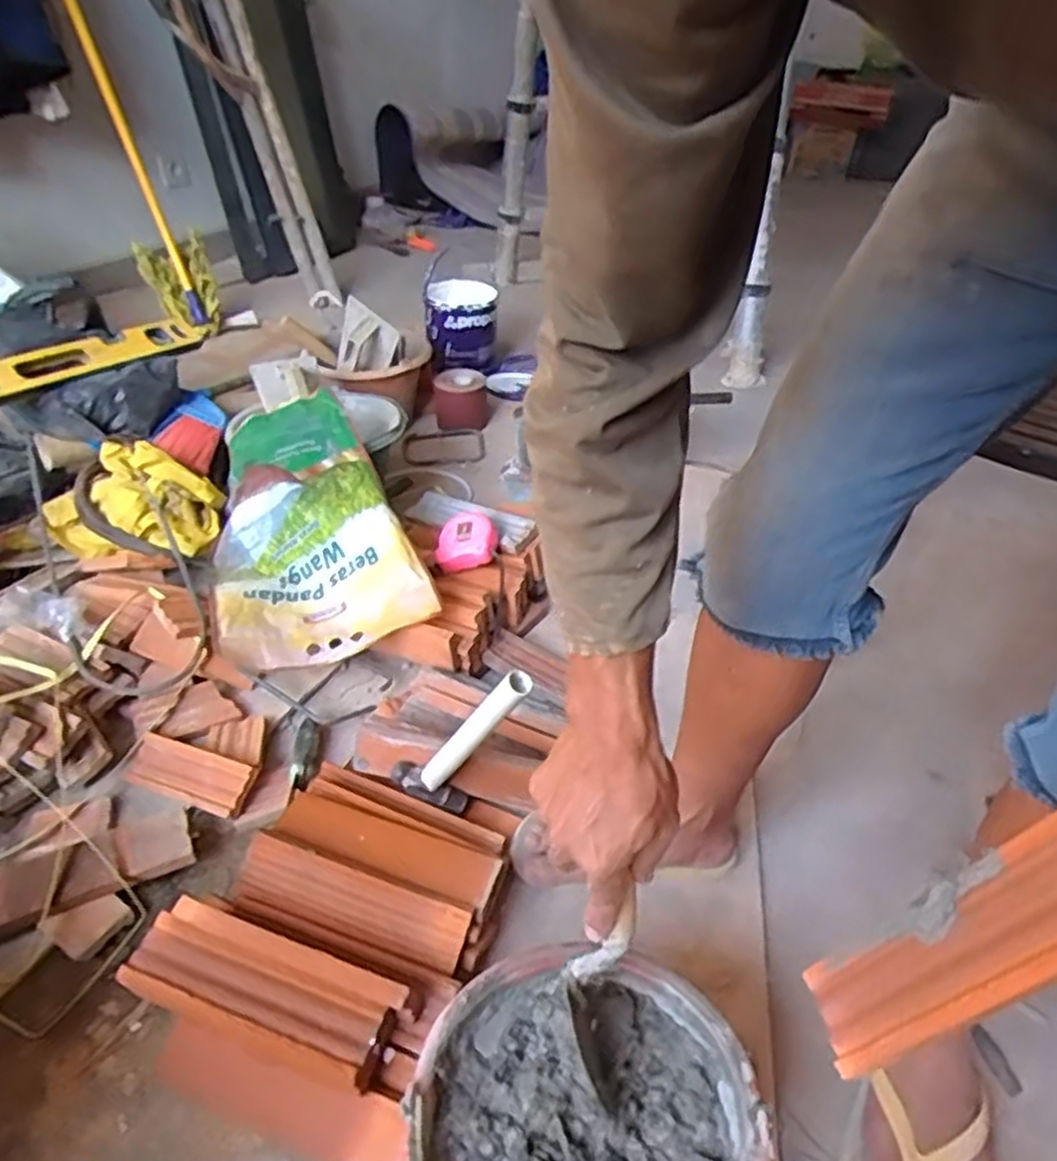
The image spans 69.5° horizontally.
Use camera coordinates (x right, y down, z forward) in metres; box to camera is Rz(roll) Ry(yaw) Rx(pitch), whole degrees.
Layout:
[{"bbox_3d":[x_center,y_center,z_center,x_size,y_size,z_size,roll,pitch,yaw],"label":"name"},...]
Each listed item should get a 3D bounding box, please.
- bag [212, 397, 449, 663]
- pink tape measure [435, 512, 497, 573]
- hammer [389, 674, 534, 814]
[{"bbox_3d":[-0.311,-0.079,1.065,0.266,0.160,0.389,-12,40,-18],"label":"bag"},{"bbox_3d":[-0.091,-0.058,1.118,0.086,0.053,0.072,1,38,-2],"label":"pink tape measure"},{"bbox_3d":[-0.061,0.164,0.775,0.083,0.246,0.031,37,43,1],"label":"hammer"}]

